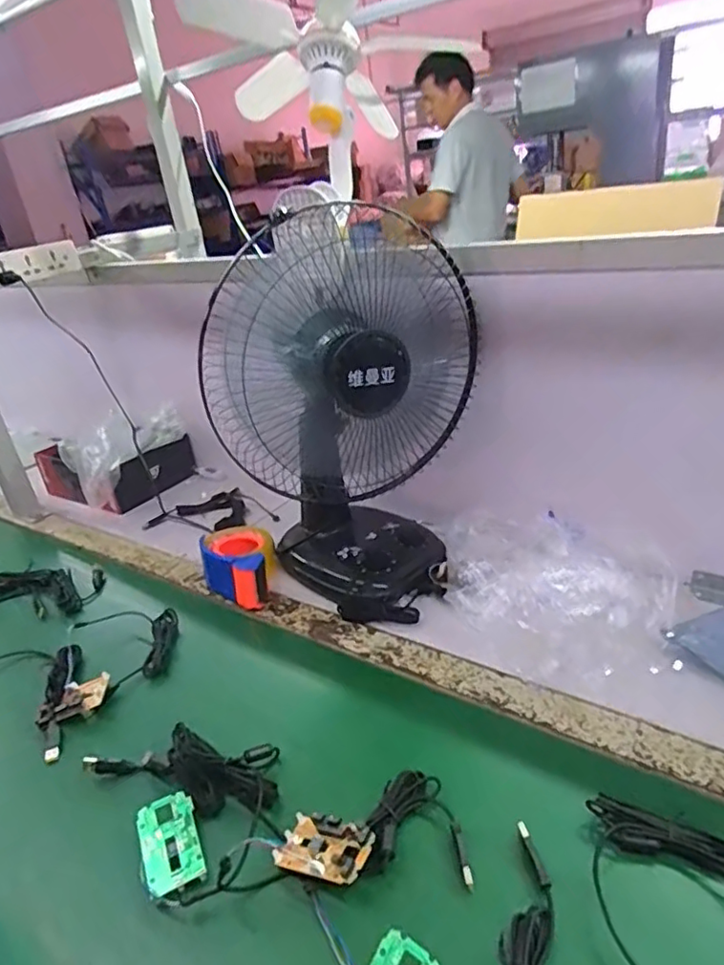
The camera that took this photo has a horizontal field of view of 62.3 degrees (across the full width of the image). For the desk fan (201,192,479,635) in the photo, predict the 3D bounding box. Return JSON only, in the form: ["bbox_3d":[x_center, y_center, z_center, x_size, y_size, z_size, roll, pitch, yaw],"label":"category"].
[{"bbox_3d":[-0.007,-0.068,0.726,0.280,0.443,0.209,-1,27,11],"label":"desk fan"}]

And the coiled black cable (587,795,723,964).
[{"bbox_3d":[0.222,0.287,0.414,0.112,0.023,0.154,-12,26,-13],"label":"coiled black cable"}]

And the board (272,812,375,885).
[{"bbox_3d":[-0.032,0.288,0.472,0.076,0.014,0.044,-8,27,36],"label":"board"}]

